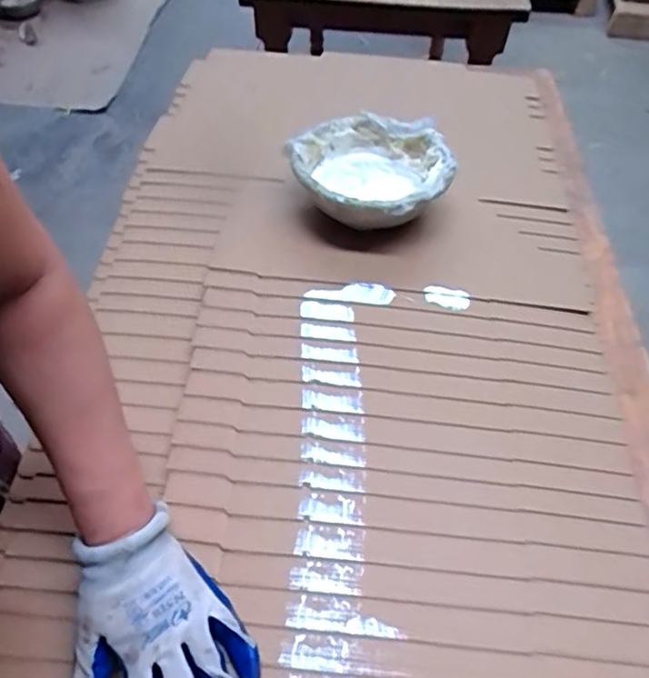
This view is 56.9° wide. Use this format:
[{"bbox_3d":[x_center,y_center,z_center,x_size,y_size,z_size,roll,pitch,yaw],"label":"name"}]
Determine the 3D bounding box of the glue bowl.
[{"bbox_3d":[0.060,-0.200,0.746,0.194,0.081,0.190,0,54,0],"label":"glue bowl"}]

